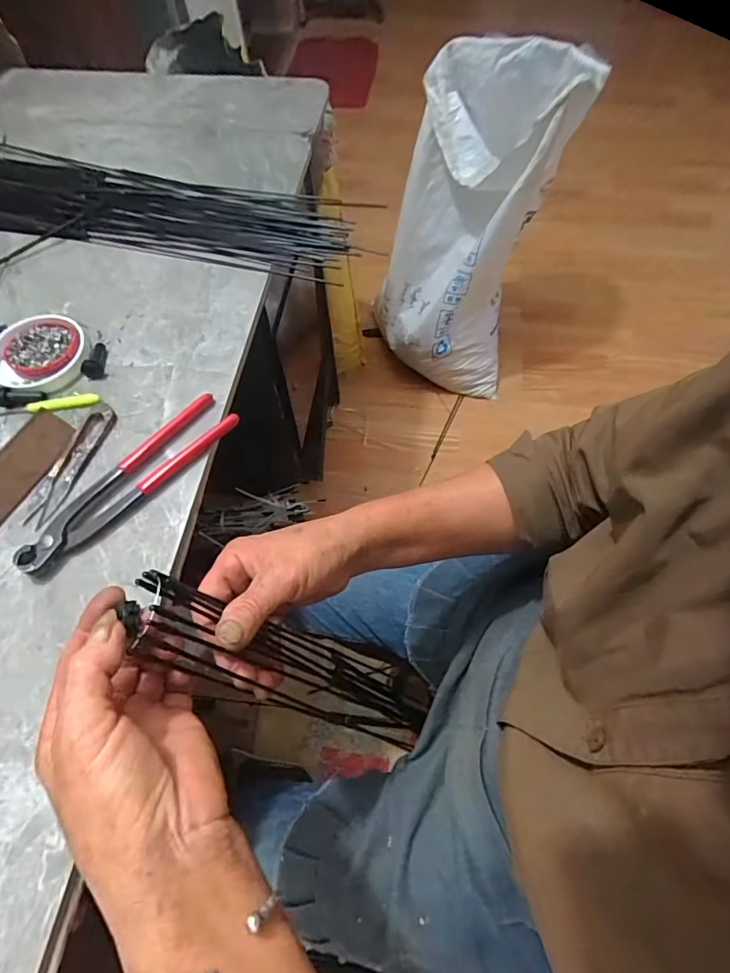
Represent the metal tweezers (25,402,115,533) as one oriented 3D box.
[{"bbox_3d":[-0.247,-0.021,0.415,0.025,0.004,0.118,14,62,8],"label":"metal tweezers"}]

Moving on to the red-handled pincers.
[{"bbox_3d":[-0.191,-0.006,0.401,0.043,0.013,0.192,39,68,19],"label":"red-handled pincers"}]

